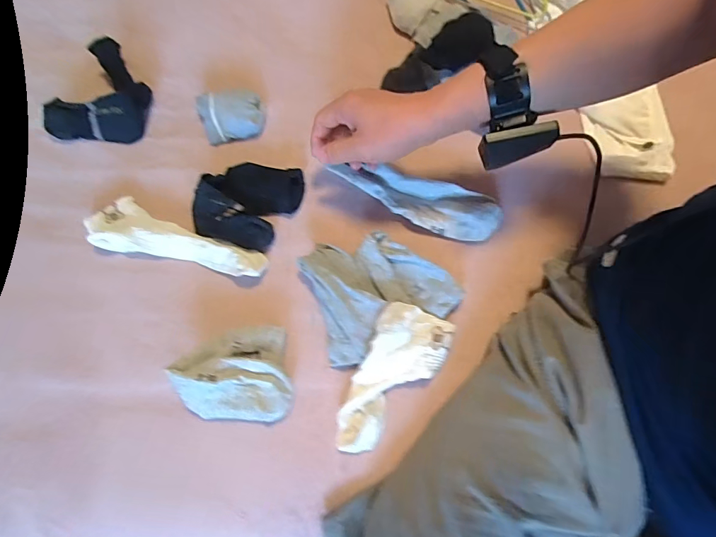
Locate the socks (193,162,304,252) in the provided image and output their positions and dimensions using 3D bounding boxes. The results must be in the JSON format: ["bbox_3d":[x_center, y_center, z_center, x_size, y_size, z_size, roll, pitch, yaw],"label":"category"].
[{"bbox_3d":[-0.136,-0.087,0.518,0.105,0.039,0.124,27,73,10],"label":"socks"}]

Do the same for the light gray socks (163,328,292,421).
[{"bbox_3d":[-0.132,0.111,0.452,0.124,0.041,0.100,3,70,1],"label":"light gray socks"}]

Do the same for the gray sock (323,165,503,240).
[{"bbox_3d":[0.073,-0.089,0.517,0.204,0.029,0.059,20,72,3],"label":"gray sock"}]

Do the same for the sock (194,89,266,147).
[{"bbox_3d":[-0.175,-0.213,0.572,0.090,0.031,0.077,-12,71,-4],"label":"sock"}]

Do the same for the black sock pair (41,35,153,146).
[{"bbox_3d":[-0.351,-0.251,0.575,0.120,0.046,0.155,0,70,0],"label":"black sock pair"}]

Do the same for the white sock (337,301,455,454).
[{"bbox_3d":[0.033,0.116,0.454,0.079,0.033,0.172,33,74,11],"label":"white sock"}]

